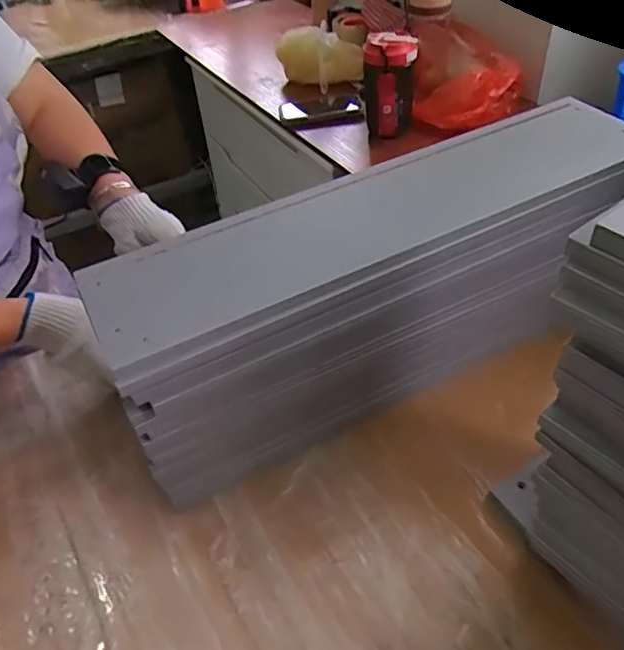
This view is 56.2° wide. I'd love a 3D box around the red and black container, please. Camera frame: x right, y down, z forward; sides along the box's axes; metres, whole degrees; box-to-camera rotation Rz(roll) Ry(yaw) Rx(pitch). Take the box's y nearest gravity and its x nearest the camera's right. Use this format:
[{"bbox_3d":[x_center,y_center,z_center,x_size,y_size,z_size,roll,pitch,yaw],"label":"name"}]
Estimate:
[{"bbox_3d":[0.124,-0.382,0.936,0.084,0.143,0.089,0,43,6],"label":"red and black container"}]

